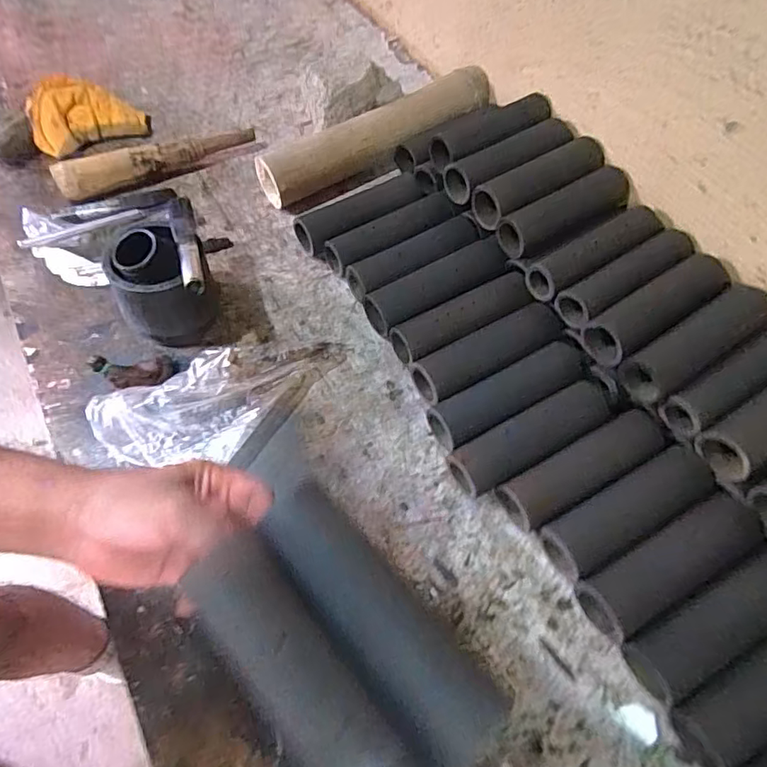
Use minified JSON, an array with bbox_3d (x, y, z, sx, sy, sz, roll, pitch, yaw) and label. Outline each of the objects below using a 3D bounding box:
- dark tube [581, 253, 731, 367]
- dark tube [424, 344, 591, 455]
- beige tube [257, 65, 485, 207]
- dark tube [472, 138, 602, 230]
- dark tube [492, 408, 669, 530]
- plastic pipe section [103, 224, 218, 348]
[{"bbox_3d":[0.316,-0.085,0.595,0.189,0.039,0.051,-27,65,-19],"label":"dark tube"},{"bbox_3d":[0.139,0.017,0.587,0.193,0.044,0.058,-24,64,-16],"label":"dark tube"},{"bbox_3d":[-0.001,-0.367,0.775,0.392,0.069,0.080,-29,66,-20],"label":"beige tube"},{"bbox_3d":[0.205,-0.261,0.687,0.191,0.044,0.062,-29,65,-17],"label":"dark tube"},{"bbox_3d":[0.209,0.090,0.544,0.186,0.046,0.057,-25,64,-16],"label":"dark tube"},{"bbox_3d":[-0.246,-0.104,0.577,0.090,0.124,0.099,2,59,-4],"label":"plastic pipe section"}]

